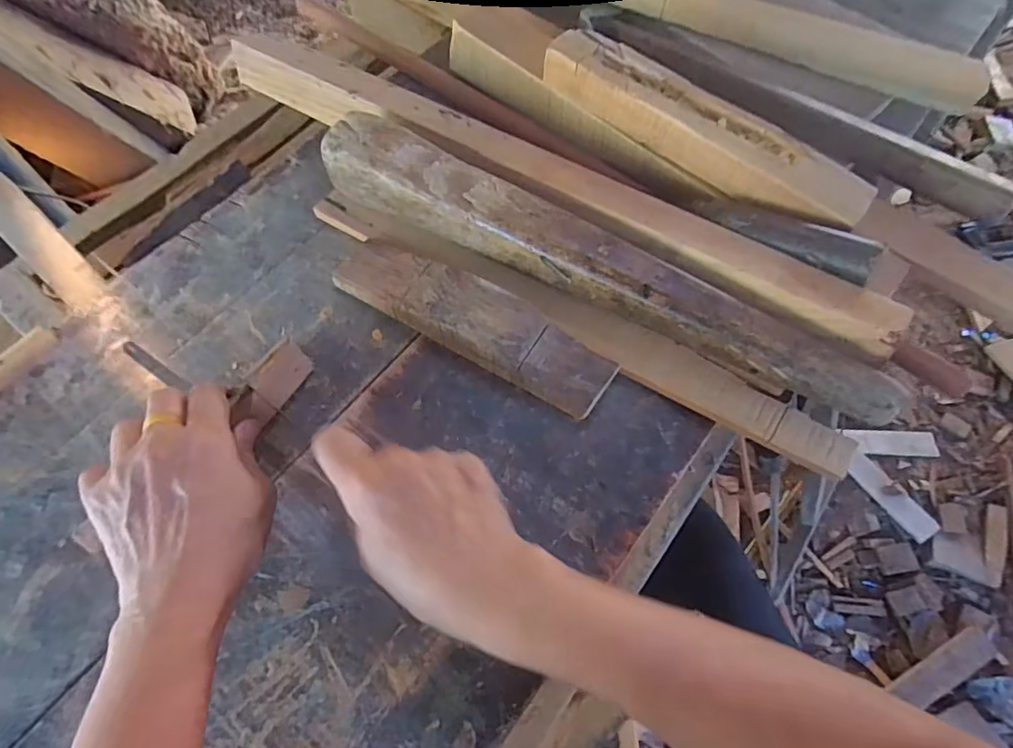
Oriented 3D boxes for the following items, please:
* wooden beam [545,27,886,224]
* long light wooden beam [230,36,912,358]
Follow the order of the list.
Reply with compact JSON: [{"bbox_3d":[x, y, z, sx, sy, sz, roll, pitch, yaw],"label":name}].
[{"bbox_3d":[0.142,-0.182,0.403,0.250,0.052,0.054,34,66,22],"label":"wooden beam"},{"bbox_3d":[0.001,-0.158,0.405,0.549,0.032,0.050,27,63,19],"label":"long light wooden beam"}]

